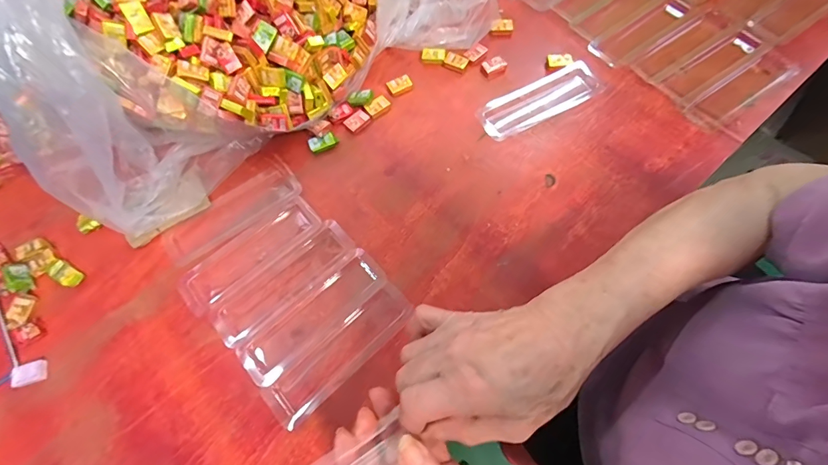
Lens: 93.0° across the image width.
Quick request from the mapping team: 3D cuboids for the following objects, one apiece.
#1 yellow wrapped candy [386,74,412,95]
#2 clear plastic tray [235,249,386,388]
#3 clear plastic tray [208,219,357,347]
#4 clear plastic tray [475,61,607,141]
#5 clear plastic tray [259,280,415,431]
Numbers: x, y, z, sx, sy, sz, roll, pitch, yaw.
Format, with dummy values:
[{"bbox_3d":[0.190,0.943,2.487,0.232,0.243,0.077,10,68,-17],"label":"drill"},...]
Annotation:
[{"bbox_3d":[-0.016,-0.164,0.437,0.026,0.011,0.015,-31,70,-9],"label":"yellow wrapped candy"},{"bbox_3d":[-0.089,0.072,0.348,0.138,0.007,0.044,-41,72,-12],"label":"clear plastic tray"},{"bbox_3d":[-0.121,0.043,0.361,0.140,0.009,0.045,-39,72,-12],"label":"clear plastic tray"},{"bbox_3d":[0.134,-0.141,0.414,0.131,0.015,0.046,-25,70,-7],"label":"clear plastic tray"},{"bbox_3d":[-0.062,0.101,0.337,0.138,0.011,0.039,-42,72,-12],"label":"clear plastic tray"}]

